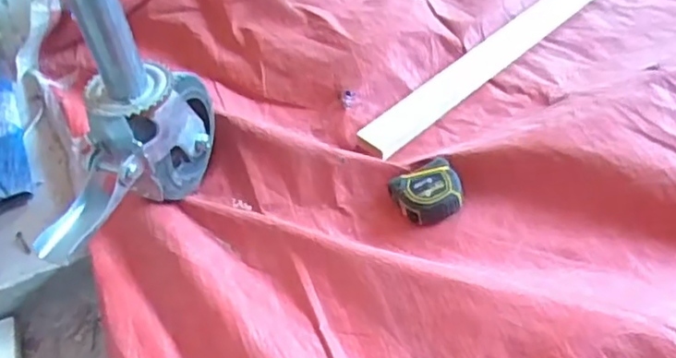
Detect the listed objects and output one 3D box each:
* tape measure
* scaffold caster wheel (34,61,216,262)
[{"bbox_3d":[0.103,0.016,0.713,0.071,0.042,0.070,-18,48,-13],"label":"tape measure"},{"bbox_3d":[-0.211,-0.012,0.660,0.076,0.164,0.262,9,48,13],"label":"scaffold caster wheel"}]

